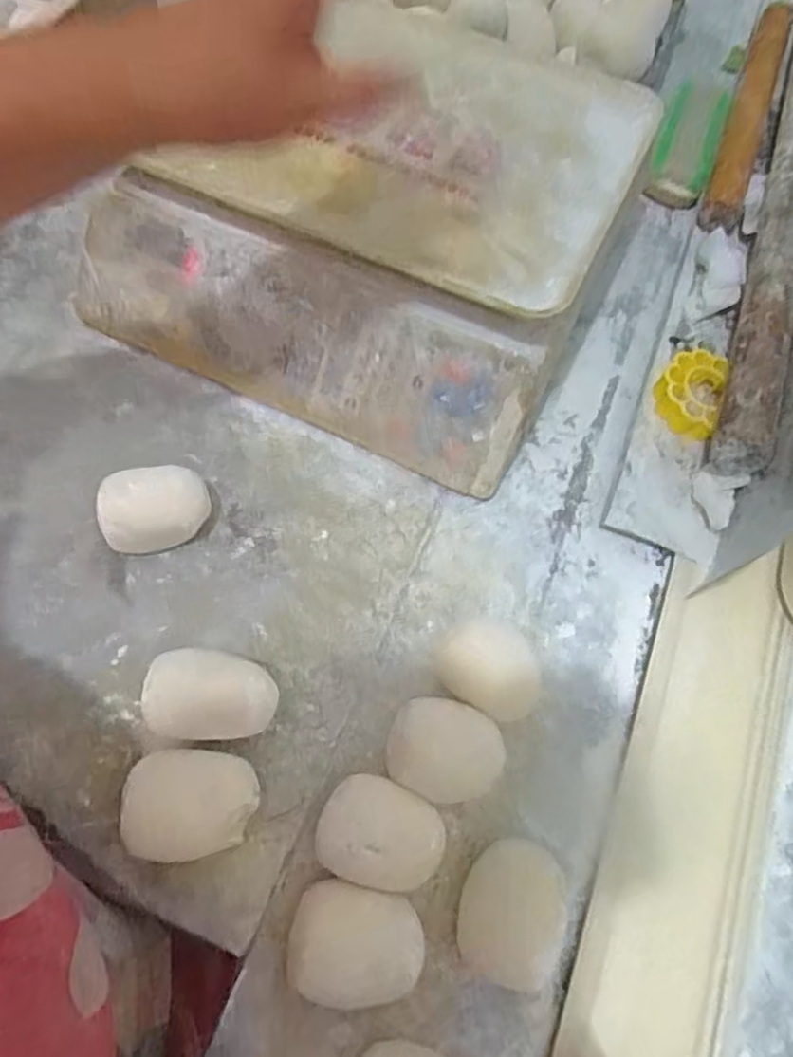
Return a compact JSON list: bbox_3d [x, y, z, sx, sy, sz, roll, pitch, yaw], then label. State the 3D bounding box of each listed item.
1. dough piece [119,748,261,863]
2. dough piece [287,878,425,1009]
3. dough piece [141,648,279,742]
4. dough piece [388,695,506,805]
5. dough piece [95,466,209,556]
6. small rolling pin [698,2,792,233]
[{"bbox_3d":[-0.105,0.146,0.351,0.064,0.040,0.052,-1,67,-3],"label":"dough piece"},{"bbox_3d":[-0.020,0.205,0.327,0.062,0.044,0.049,14,67,4],"label":"dough piece"},{"bbox_3d":[-0.102,0.095,0.372,0.068,0.043,0.047,-1,67,-2],"label":"dough piece"},{"bbox_3d":[0.025,0.122,0.368,0.064,0.039,0.054,23,68,8],"label":"dough piece"},{"bbox_3d":[-0.154,-0.014,0.420,0.065,0.043,0.044,-25,70,-12],"label":"dough piece"},{"bbox_3d":[0.317,-0.374,0.598,0.033,0.038,0.303,22,68,7],"label":"small rolling pin"}]

